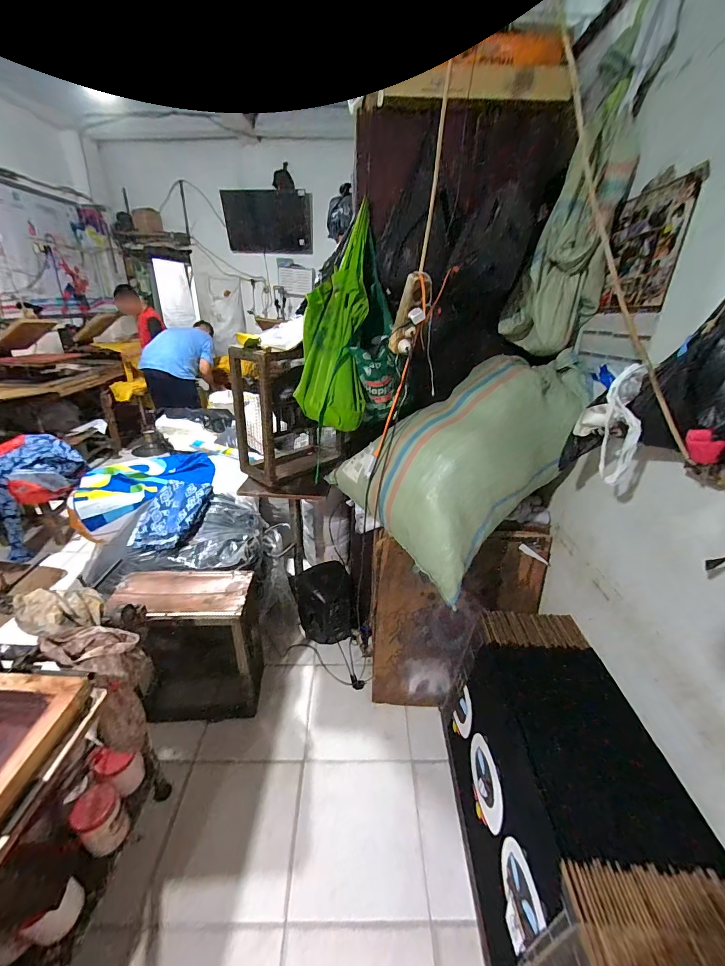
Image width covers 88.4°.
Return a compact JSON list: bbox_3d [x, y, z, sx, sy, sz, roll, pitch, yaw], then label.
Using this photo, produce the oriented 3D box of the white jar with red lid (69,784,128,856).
[{"bbox_3d":[-0.690,0.892,0.987,0.117,0.123,0.108,18,31,26],"label":"white jar with red lid"}]

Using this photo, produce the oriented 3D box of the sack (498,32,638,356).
[{"bbox_3d":[0.638,-0.794,1.128,0.260,0.726,0.117,22,33,31],"label":"sack"}]

